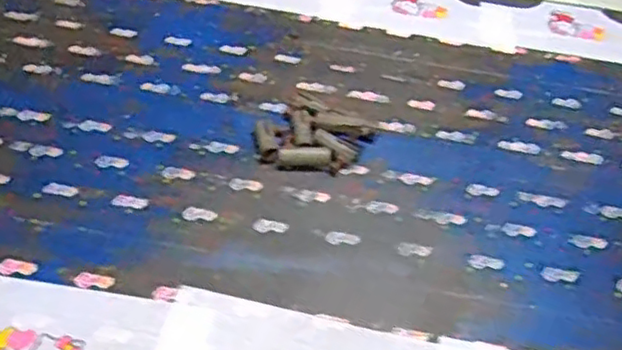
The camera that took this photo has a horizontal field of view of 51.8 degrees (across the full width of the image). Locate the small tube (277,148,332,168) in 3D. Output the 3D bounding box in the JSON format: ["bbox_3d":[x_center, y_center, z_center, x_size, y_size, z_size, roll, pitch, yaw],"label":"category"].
[{"bbox_3d":[-0.007,-0.020,0.719,0.059,0.015,0.018,-1,48,-6],"label":"small tube"}]

